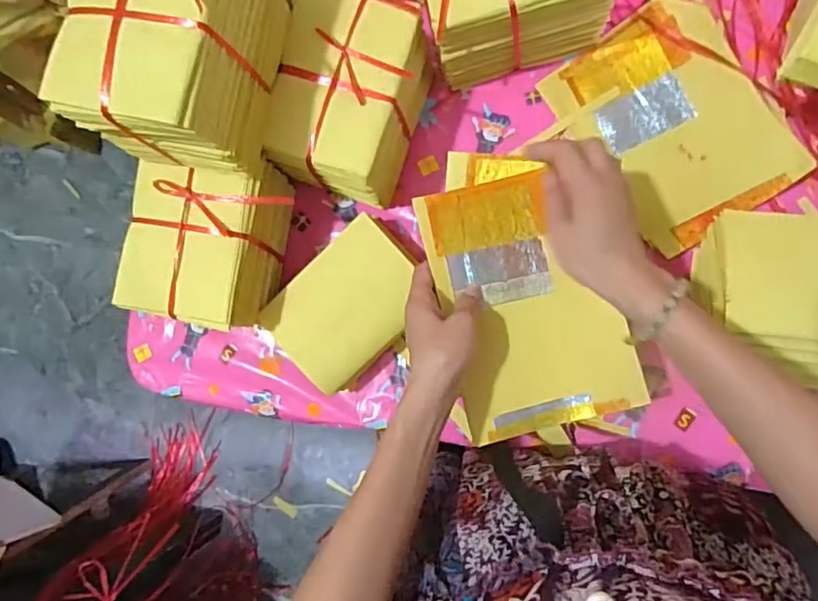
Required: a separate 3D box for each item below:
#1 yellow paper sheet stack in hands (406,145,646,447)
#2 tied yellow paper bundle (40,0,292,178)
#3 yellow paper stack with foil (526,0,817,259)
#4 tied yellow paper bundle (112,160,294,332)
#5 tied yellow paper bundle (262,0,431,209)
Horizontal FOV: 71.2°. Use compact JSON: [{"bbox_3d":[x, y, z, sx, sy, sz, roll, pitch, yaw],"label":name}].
[{"bbox_3d":[0.102,-0.012,0.514,0.155,0.033,0.255,-14,86,9],"label":"yellow paper sheet stack in hands"},{"bbox_3d":[-0.191,-0.207,0.473,0.119,0.126,0.168,10,90,9],"label":"tied yellow paper bundle"},{"bbox_3d":[0.271,-0.183,0.588,0.177,0.017,0.229,-33,84,7],"label":"yellow paper stack with foil"},{"bbox_3d":[-0.194,-0.060,0.589,0.131,0.120,0.161,10,90,9],"label":"tied yellow paper bundle"},{"bbox_3d":[-0.058,-0.200,0.585,0.117,0.138,0.168,20,92,9],"label":"tied yellow paper bundle"}]

